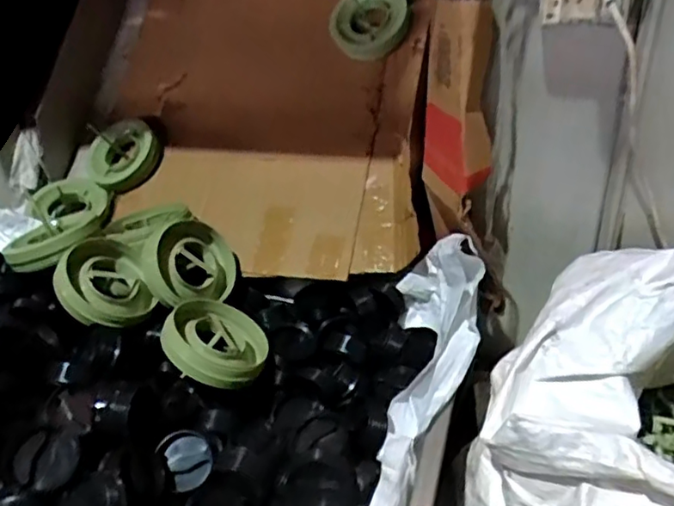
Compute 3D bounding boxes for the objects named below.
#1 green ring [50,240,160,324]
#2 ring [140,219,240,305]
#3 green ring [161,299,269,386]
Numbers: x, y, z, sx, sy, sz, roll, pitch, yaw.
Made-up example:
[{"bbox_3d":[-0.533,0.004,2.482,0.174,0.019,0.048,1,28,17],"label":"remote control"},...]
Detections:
[{"bbox_3d":[-0.315,0.041,0.816,0.119,0.037,0.129,18,47,-40],"label":"green ring"},{"bbox_3d":[-0.214,0.015,0.886,0.135,0.124,0.054,-4,-11,-46],"label":"ring"},{"bbox_3d":[-0.153,0.114,0.775,0.130,0.031,0.127,26,26,-14],"label":"green ring"}]

